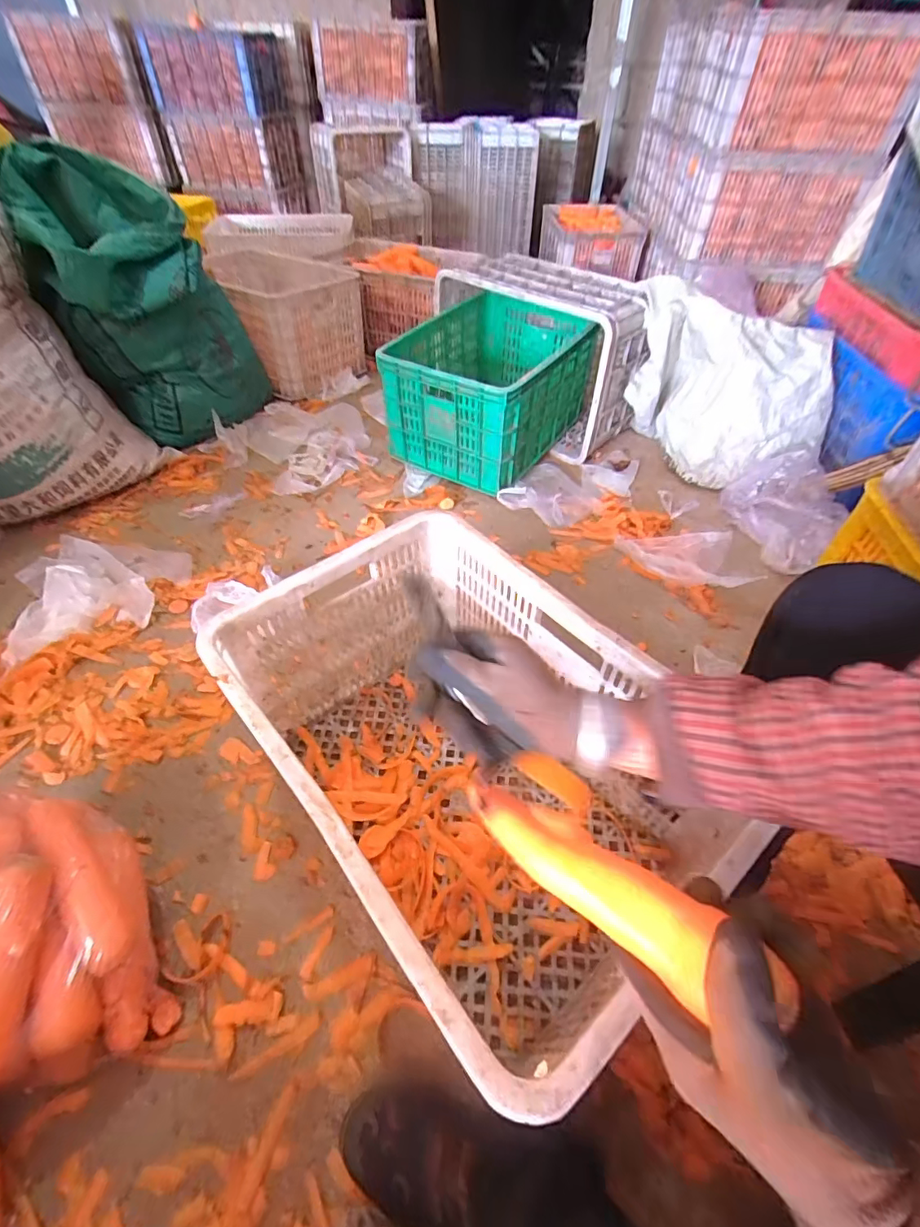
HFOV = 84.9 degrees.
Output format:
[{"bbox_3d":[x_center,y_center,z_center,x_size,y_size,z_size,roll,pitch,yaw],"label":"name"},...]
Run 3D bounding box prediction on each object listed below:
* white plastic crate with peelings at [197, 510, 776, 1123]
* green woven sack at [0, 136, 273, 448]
[{"bbox_3d":[0.001,0.173,0.596,0.348,0.275,0.515,-32,56,-27],"label":"white plastic crate with peelings"},{"bbox_3d":[-0.683,-0.681,1.138,0.387,0.497,0.344,-25,53,-22],"label":"green woven sack"}]

